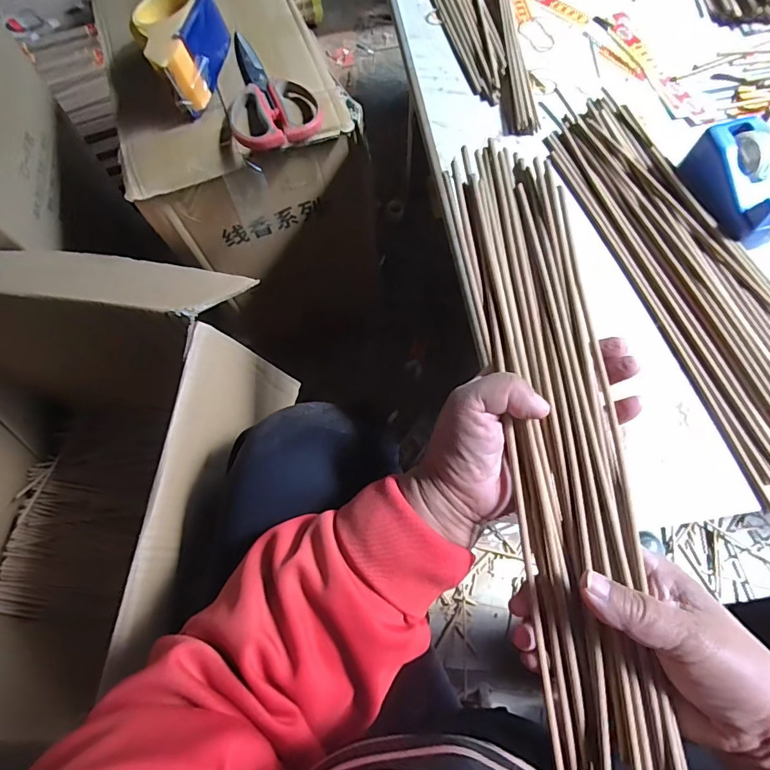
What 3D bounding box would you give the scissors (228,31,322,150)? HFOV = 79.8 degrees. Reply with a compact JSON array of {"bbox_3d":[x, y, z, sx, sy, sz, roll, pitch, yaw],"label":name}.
[{"bbox_3d":[-0.137,-0.343,0.522,0.096,0.022,0.184,-17,71,-3],"label":"scissors"}]

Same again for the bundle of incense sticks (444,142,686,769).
[{"bbox_3d":[0.098,0.020,0.267,0.073,0.019,0.372,-6,75,1],"label":"bundle of incense sticks"}]

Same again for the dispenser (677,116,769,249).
[{"bbox_3d":[0.303,-0.169,0.393,0.067,0.050,0.099,-12,71,-1],"label":"dispenser"}]

